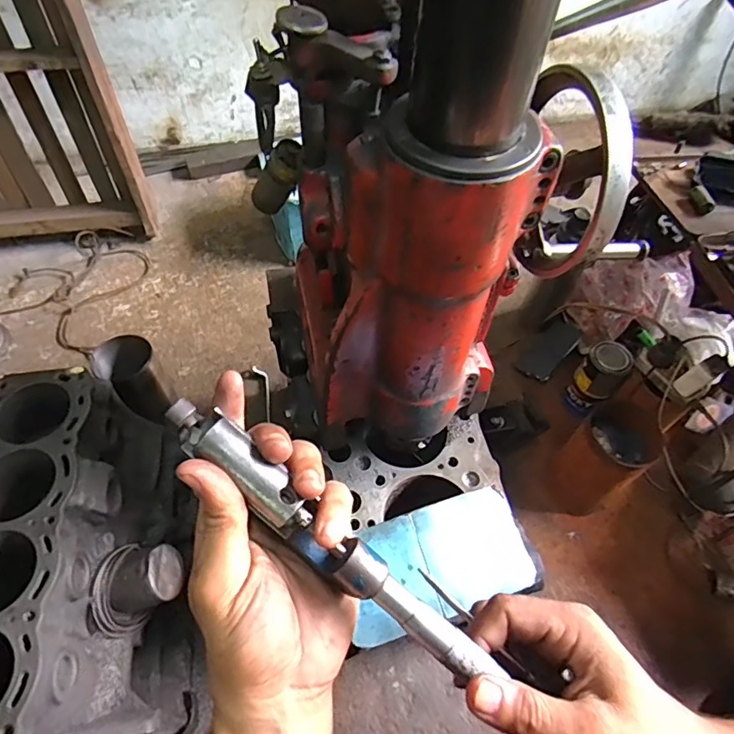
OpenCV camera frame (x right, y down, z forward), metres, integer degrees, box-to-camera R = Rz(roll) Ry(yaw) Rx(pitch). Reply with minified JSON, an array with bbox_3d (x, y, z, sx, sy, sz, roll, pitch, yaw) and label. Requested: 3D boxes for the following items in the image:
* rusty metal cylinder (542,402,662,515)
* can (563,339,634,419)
[{"bbox_3d":[0.366,0.150,0.804,0.130,0.206,0.101,-33,64,-24],"label":"rusty metal cylinder"},{"bbox_3d":[0.405,0.023,0.892,0.071,0.140,0.067,35,61,21],"label":"can"}]

